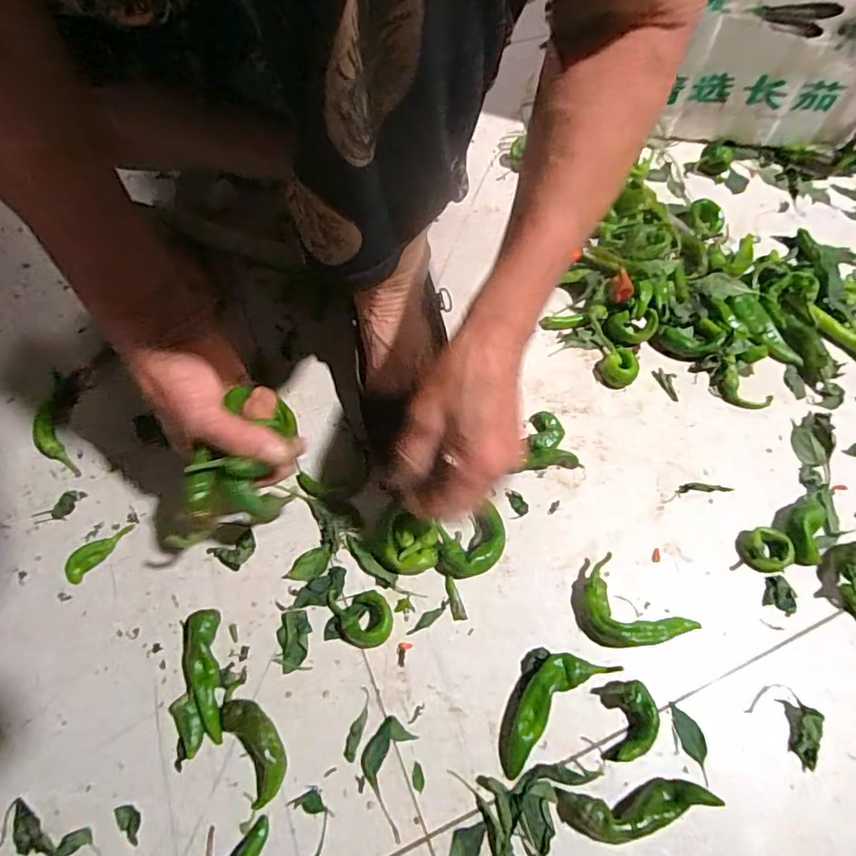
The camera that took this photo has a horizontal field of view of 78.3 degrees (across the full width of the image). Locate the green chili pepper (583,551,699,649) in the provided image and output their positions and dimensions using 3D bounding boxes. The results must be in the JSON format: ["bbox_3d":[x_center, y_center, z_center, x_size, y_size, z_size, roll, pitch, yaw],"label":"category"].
[{"bbox_3d":[0.153,0.143,0.398,0.080,0.023,0.055,38,71,15],"label":"green chili pepper"}]

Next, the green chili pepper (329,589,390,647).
[{"bbox_3d":[-0.053,0.144,0.397,0.050,0.018,0.039,1,66,0],"label":"green chili pepper"}]

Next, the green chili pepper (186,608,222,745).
[{"bbox_3d":[-0.163,0.179,0.380,0.024,0.019,0.087,-10,66,-5],"label":"green chili pepper"}]

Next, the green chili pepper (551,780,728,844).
[{"bbox_3d":[0.136,0.251,0.344,0.096,0.022,0.030,-5,66,-3],"label":"green chili pepper"}]

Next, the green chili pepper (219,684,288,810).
[{"bbox_3d":[-0.120,0.214,0.361,0.033,0.020,0.076,-27,69,-12],"label":"green chili pepper"}]

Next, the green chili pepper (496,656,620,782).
[{"bbox_3d":[0.085,0.195,0.373,0.103,0.018,0.038,-40,72,-17],"label":"green chili pepper"}]

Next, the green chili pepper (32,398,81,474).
[{"bbox_3d":[-0.331,0.010,0.460,0.023,0.013,0.082,-27,69,-12],"label":"green chili pepper"}]

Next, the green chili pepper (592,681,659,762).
[{"bbox_3d":[0.142,0.206,0.370,0.039,0.020,0.048,-5,66,-2],"label":"green chili pepper"}]

